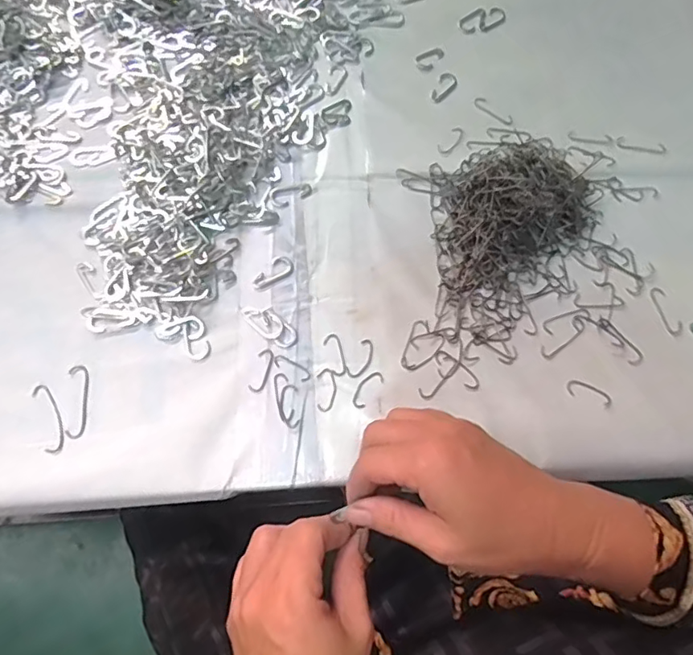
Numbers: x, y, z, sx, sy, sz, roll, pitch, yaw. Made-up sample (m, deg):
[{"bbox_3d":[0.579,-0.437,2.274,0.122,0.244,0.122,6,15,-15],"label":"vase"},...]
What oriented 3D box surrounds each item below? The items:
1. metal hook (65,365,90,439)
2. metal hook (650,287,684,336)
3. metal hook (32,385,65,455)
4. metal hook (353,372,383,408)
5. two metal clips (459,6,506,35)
[{"bbox_3d":[-0.196,0.054,0.386,0.014,0.004,0.053,-5,70,-4],"label":"metal hook"},{"bbox_3d":[0.266,-0.013,0.440,0.012,0.004,0.043,-21,75,3],"label":"metal hook"},{"bbox_3d":[-0.213,0.065,0.380,0.014,0.004,0.053,-22,72,-10],"label":"metal hook"},{"bbox_3d":[0.016,0.046,0.400,0.014,0.004,0.032,37,72,11],"label":"metal hook"},{"bbox_3d":[0.140,-0.316,0.544,0.052,0.004,0.029,-31,74,-13],"label":"two metal clips"}]

